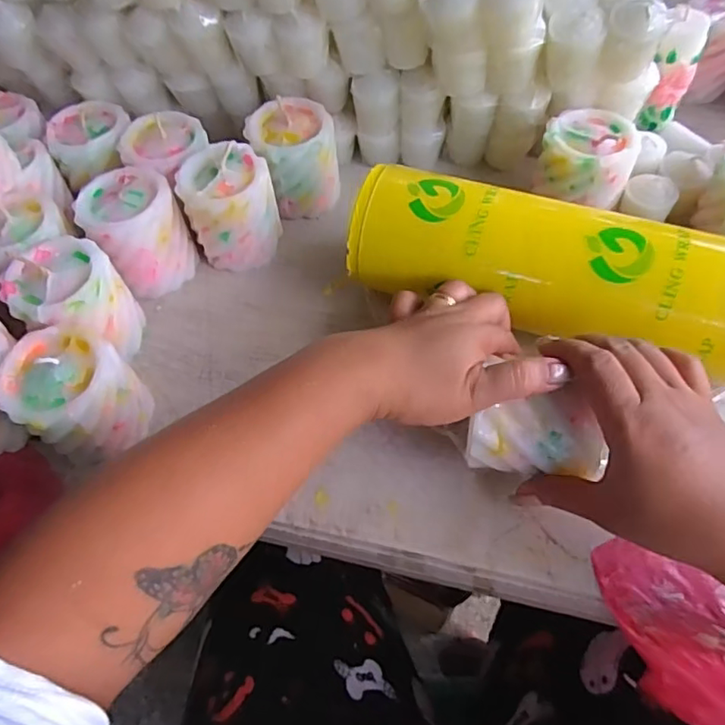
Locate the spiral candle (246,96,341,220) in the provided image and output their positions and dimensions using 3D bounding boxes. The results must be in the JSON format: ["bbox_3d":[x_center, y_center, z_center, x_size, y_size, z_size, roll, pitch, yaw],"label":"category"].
[{"bbox_3d":[-0.054,-0.167,0.480,0.067,0.069,0.066,-16,59,-5],"label":"spiral candle"}]

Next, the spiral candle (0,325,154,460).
[{"bbox_3d":[-0.179,0.021,0.362,0.070,0.061,0.063,23,63,17],"label":"spiral candle"}]

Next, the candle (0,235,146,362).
[{"bbox_3d":[-0.196,-0.038,0.401,0.067,0.068,0.080,-38,63,-18],"label":"candle"}]

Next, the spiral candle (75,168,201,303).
[{"bbox_3d":[-0.170,-0.100,0.443,0.067,0.069,0.073,-29,61,-13],"label":"spiral candle"}]

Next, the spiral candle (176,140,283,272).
[{"bbox_3d":[-0.100,-0.118,0.447,0.065,0.079,0.062,-2,58,3],"label":"spiral candle"}]

